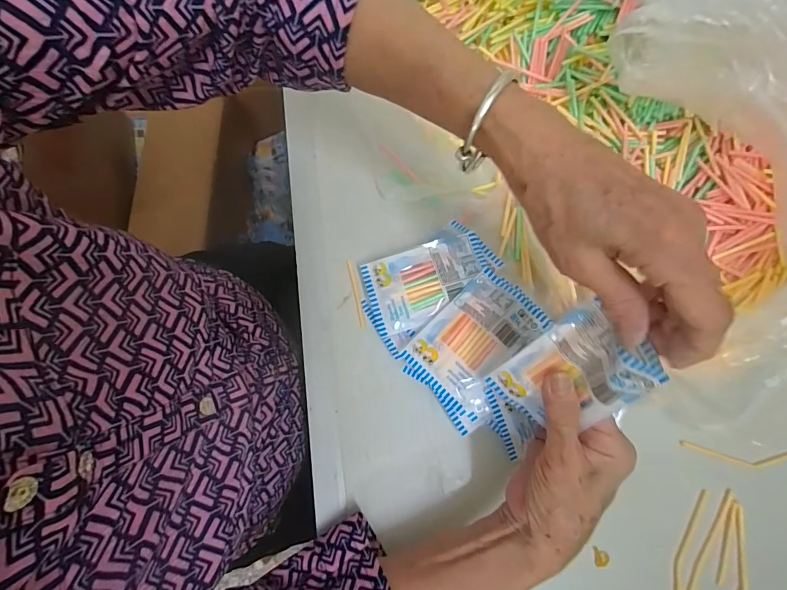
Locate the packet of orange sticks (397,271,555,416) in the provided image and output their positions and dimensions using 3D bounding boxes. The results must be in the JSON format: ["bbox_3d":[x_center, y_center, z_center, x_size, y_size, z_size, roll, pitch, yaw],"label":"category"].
[{"bbox_3d":[0.068,0.036,0.342,0.099,0.014,0.069,-43,75,-9],"label":"packet of orange sticks"}]

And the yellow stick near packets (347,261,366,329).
[{"bbox_3d":[-0.034,-0.002,0.378,0.005,0.004,0.064,-13,77,-5],"label":"yellow stick near packets"}]

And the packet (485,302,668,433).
[{"bbox_3d":[0.107,0.053,0.259,0.021,0.095,0.059,-19,65,-45],"label":"packet"}]

